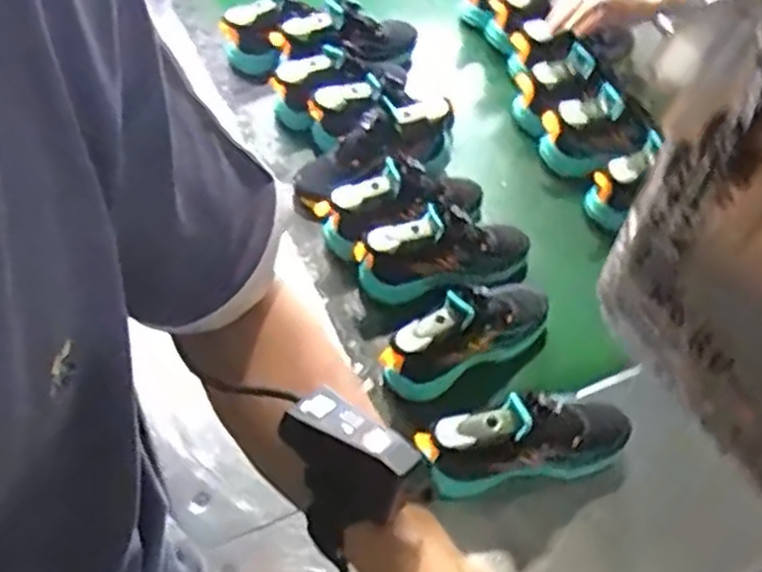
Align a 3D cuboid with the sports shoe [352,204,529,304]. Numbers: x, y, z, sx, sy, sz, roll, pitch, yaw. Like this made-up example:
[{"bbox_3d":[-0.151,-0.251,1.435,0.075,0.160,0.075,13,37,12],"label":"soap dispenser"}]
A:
[{"bbox_3d":[0.089,-0.032,0.968,0.240,0.113,0.099,-9,57,-11],"label":"sports shoe"}]

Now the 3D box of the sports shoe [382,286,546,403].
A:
[{"bbox_3d":[0.108,0.053,0.902,0.230,0.104,0.074,-26,61,-21],"label":"sports shoe"}]

